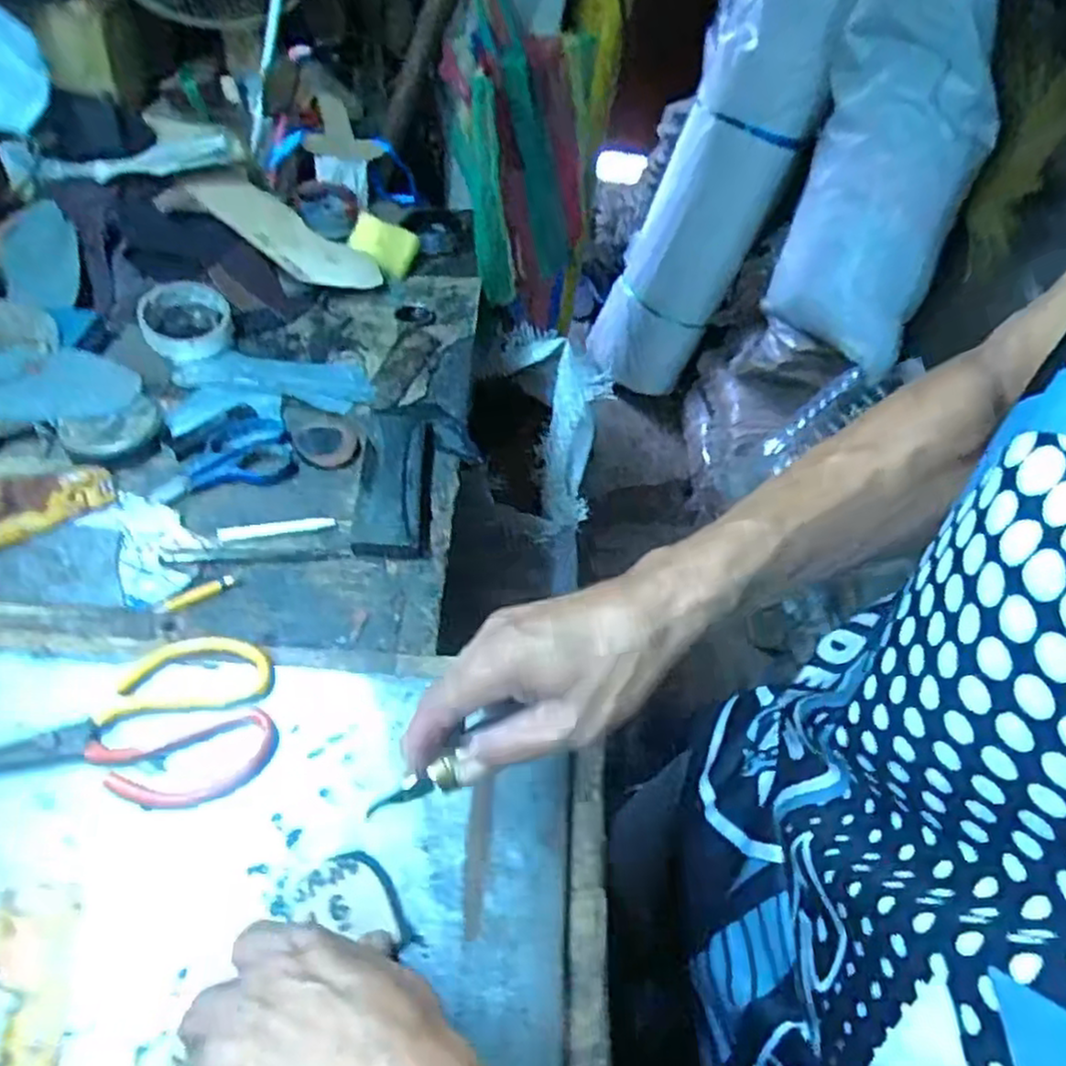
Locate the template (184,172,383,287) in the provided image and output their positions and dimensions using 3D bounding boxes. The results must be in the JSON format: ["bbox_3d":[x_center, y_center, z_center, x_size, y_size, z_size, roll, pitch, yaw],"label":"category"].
[{"bbox_3d":[-0.279,-0.348,0.832,0.216,0.014,0.107,36,41,2],"label":"template"}]

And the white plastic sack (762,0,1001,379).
[{"bbox_3d":[0.770,-0.749,1.556,0.357,0.719,0.255,5,28,-1],"label":"white plastic sack"}]

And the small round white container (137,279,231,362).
[{"bbox_3d":[-0.352,-0.217,0.735,0.084,0.028,0.101,-13,50,-21],"label":"small round white container"}]

